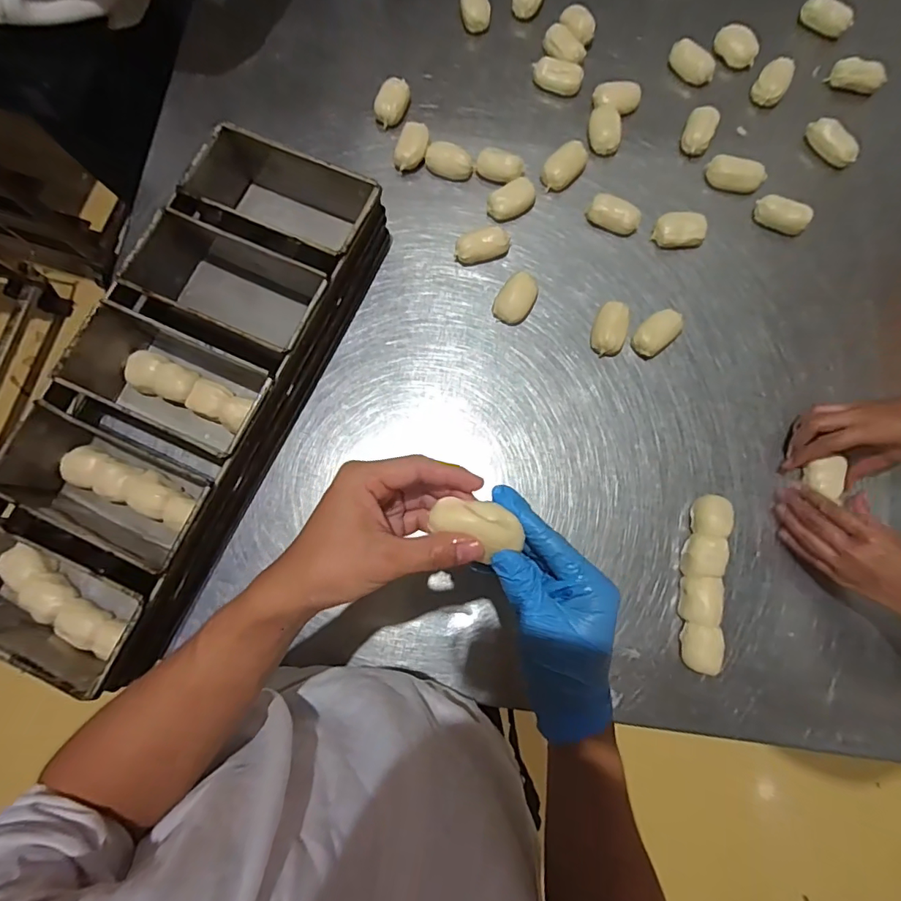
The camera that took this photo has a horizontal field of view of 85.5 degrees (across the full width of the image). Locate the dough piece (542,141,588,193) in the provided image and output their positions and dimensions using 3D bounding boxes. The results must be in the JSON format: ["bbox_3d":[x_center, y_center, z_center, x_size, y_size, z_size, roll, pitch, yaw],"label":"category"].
[{"bbox_3d":[0.147,-0.367,0.632,0.061,0.034,0.035,-40,81,-6],"label":"dough piece"}]

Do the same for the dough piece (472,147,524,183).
[{"bbox_3d":[0.064,-0.369,0.634,0.060,0.024,0.029,17,80,5],"label":"dough piece"}]

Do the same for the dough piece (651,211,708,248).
[{"bbox_3d":[0.290,-0.279,0.619,0.065,0.023,0.044,-2,79,1],"label":"dough piece"}]

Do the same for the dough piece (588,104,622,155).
[{"bbox_3d":[0.204,-0.428,0.648,0.036,0.035,0.068,5,79,2],"label":"dough piece"}]

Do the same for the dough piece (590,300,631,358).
[{"bbox_3d":[0.193,-0.147,0.591,0.037,0.022,0.064,13,80,4],"label":"dough piece"}]

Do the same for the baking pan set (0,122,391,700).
[{"bbox_3d":[-0.294,-0.067,0.544,0.217,0.101,0.600,25,81,6],"label":"baking pan set"}]

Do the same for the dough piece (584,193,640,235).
[{"bbox_3d":[0.208,-0.298,0.621,0.065,0.029,0.032,27,81,6],"label":"dough piece"}]

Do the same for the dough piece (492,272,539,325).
[{"bbox_3d":[0.081,-0.186,0.598,0.041,0.028,0.057,31,81,7],"label":"dough piece"}]

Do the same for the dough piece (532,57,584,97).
[{"bbox_3d":[0.145,-0.507,0.668,0.066,0.034,0.031,11,79,4],"label":"dough piece"}]

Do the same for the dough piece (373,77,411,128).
[{"bbox_3d":[-0.077,-0.465,0.657,0.036,0.032,0.063,24,80,6],"label":"dough piece"}]

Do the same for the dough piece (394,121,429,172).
[{"bbox_3d":[-0.050,-0.395,0.640,0.037,0.033,0.056,15,80,4],"label":"dough piece"}]

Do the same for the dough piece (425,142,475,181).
[{"bbox_3d":[0.000,-0.378,0.638,0.062,0.024,0.035,20,80,5],"label":"dough piece"}]

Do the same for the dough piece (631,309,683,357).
[{"bbox_3d":[0.251,-0.143,0.596,0.066,0.029,0.039,-40,81,-6],"label":"dough piece"}]

